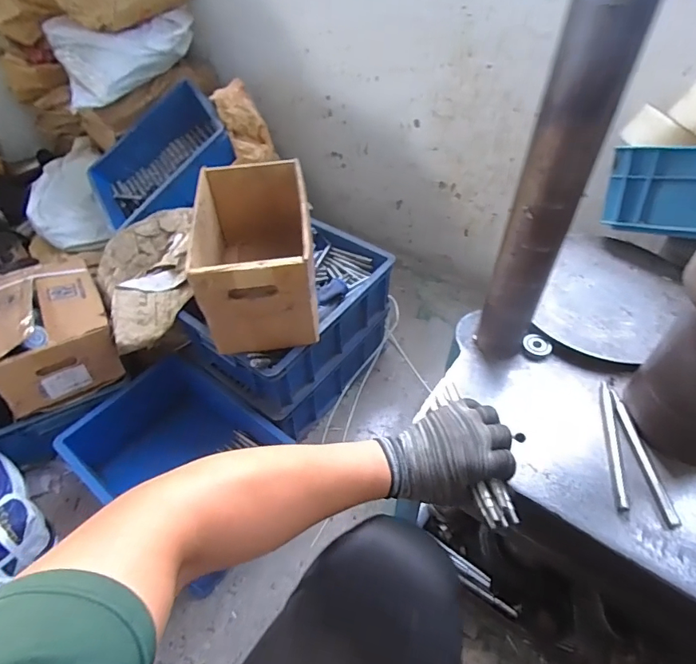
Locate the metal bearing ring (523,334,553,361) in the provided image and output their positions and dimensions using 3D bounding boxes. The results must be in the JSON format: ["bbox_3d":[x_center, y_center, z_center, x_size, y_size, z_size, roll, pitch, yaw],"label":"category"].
[{"bbox_3d":[0.258,0.019,0.634,0.034,0.010,0.037,-37,57,-27],"label":"metal bearing ring"}]

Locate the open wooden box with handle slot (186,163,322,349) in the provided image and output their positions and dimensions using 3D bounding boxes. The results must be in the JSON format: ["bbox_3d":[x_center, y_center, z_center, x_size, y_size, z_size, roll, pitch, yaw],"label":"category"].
[{"bbox_3d":[-0.167,-0.149,0.881,0.196,0.192,0.310,-6,49,-3],"label":"open wooden box with handle slot"}]

